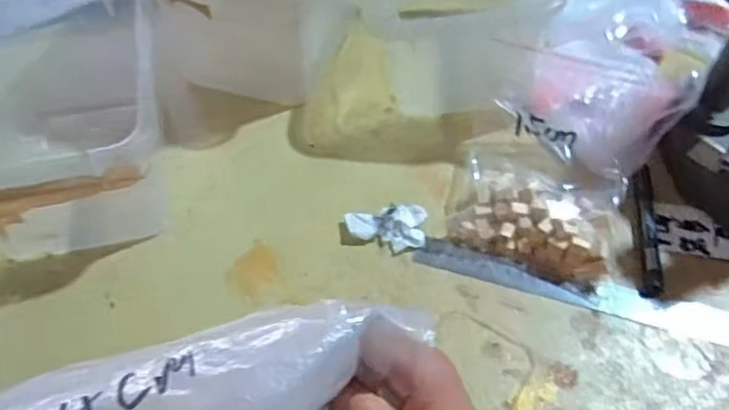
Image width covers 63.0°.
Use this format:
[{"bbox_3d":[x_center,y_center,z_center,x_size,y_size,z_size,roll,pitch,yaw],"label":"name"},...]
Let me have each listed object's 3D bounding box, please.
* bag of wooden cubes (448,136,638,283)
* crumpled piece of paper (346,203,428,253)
[{"bbox_3d":[0.159,-0.009,0.529,0.161,0.039,0.135,18,55,14],"label":"bag of wooden cubes"},{"bbox_3d":[0.020,0.022,0.526,0.068,0.015,0.041,-3,52,-2],"label":"crumpled piece of paper"}]

